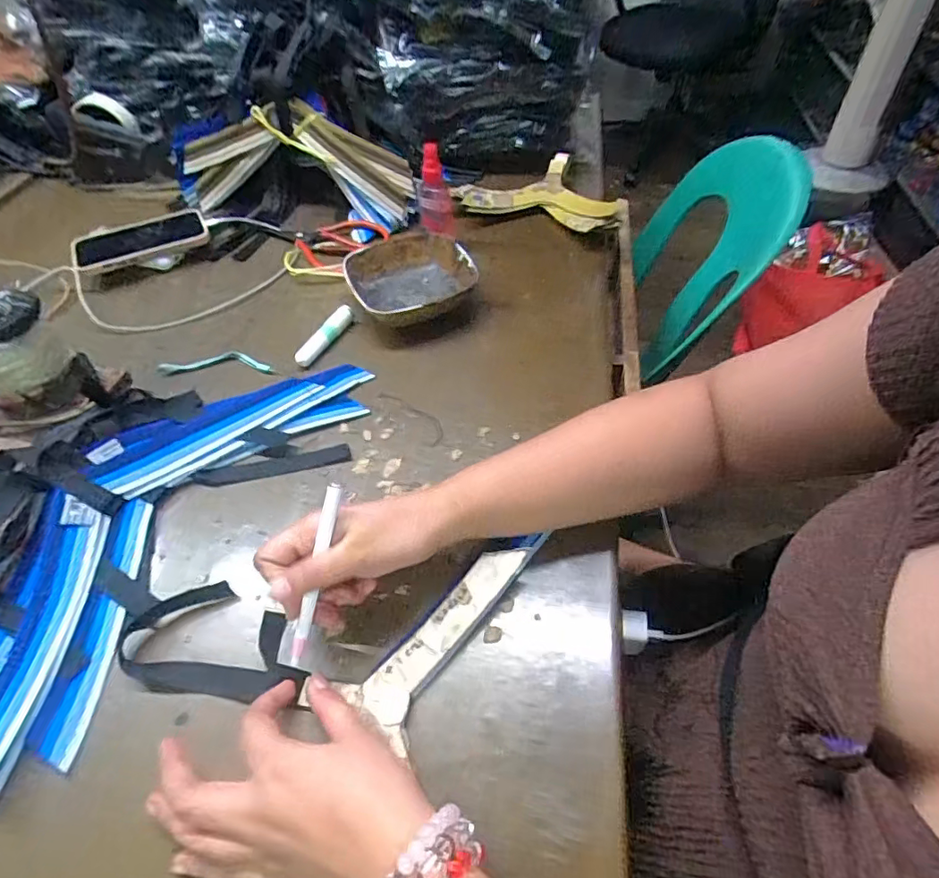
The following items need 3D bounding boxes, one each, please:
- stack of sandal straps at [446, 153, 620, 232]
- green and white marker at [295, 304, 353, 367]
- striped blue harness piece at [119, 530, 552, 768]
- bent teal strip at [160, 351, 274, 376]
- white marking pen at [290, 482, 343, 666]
[{"bbox_3d":[0.080,-0.283,0.663,0.164,0.035,0.170,-19,52,-11],"label":"stack of sandal straps"},{"bbox_3d":[-0.147,-0.105,0.547,0.018,0.016,0.083,20,55,19],"label":"green and white marker"},{"bbox_3d":[-0.107,0.178,0.314,0.269,0.027,0.291,6,52,9],"label":"striped blue harness piece"},{"bbox_3d":[-0.254,-0.076,0.540,0.119,0.010,0.024,-1,51,4],"label":"bent teal strip"},{"bbox_3d":[-0.092,0.082,0.323,0.010,0.116,0.011,18,10,18],"label":"white marking pen"}]

